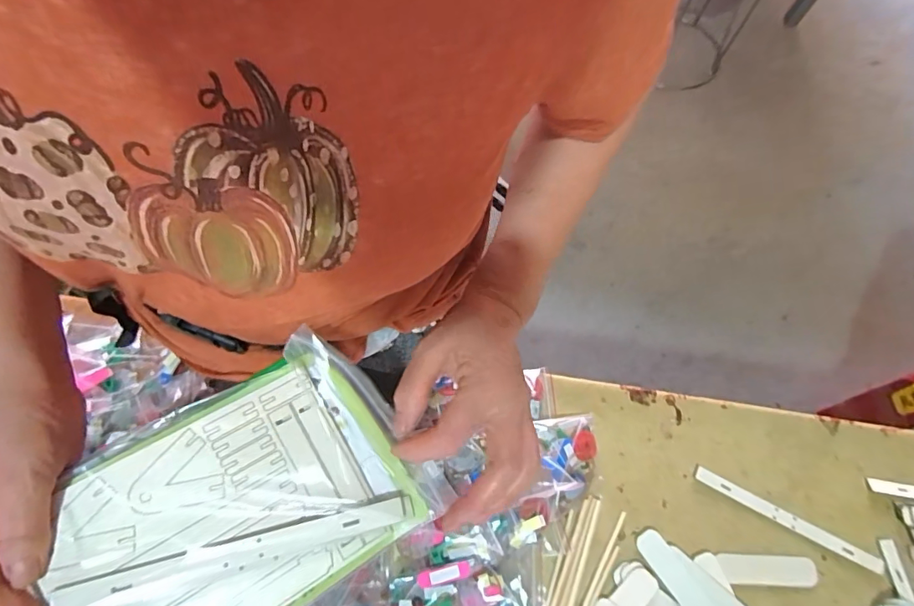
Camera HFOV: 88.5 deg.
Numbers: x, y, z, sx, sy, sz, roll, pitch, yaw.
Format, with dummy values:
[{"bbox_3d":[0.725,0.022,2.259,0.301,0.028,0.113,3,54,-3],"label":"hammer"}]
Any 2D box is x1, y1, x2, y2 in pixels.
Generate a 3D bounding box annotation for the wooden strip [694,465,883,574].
[{"bbox_3d":[0.339,0.222,0.484,0.183,0.009,0.016,27,71,9],"label":"wooden strip"}]

